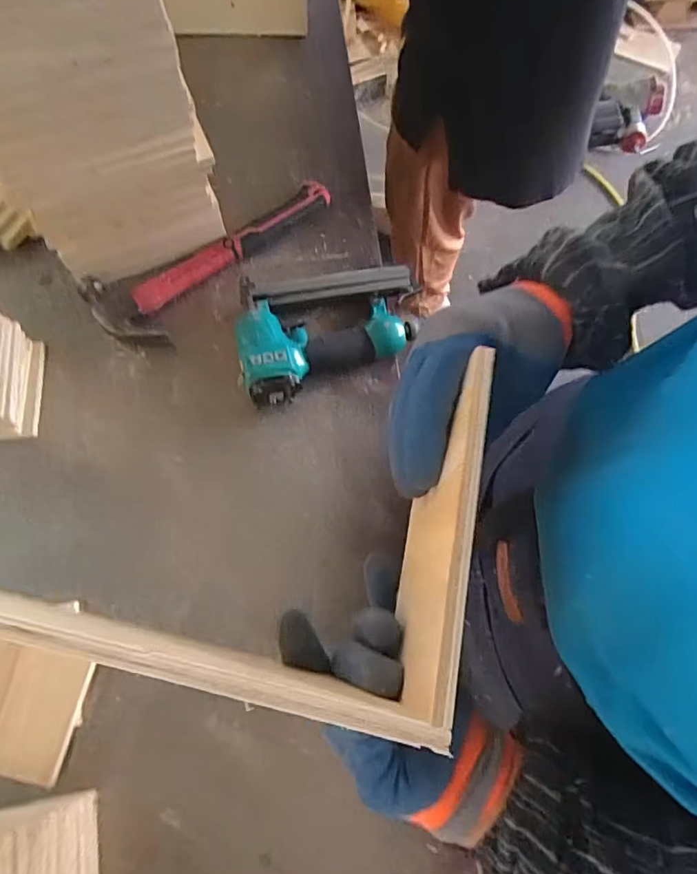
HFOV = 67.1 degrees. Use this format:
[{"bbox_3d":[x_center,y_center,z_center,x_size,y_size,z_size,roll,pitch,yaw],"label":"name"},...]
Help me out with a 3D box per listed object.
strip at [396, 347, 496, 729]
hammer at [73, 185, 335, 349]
[{"bbox_3d":[0.049,0.051,0.291,0.018,0.092,0.175,12,73,1],"label":"strip"},{"bbox_3d":[-0.155,-0.218,0.658,0.329,0.028,0.112,-32,77,-11],"label":"hammer"}]

